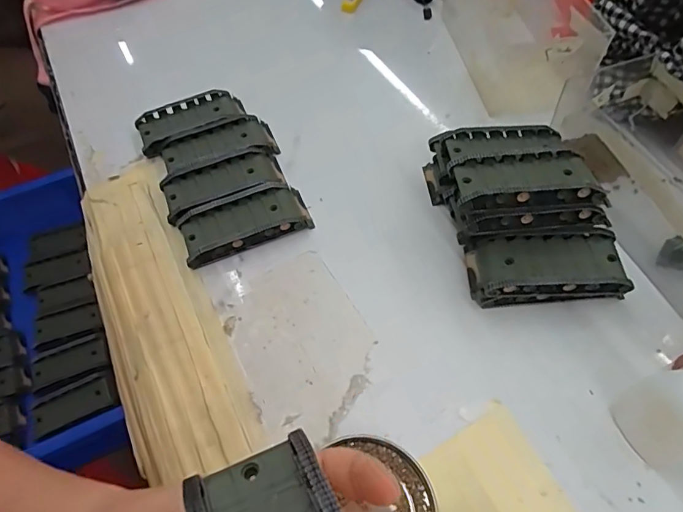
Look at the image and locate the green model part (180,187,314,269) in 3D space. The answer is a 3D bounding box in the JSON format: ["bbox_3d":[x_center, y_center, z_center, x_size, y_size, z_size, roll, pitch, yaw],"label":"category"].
[{"bbox_3d":[-0.074,-0.027,0.364,0.096,0.017,0.042,-20,58,-10],"label":"green model part"}]

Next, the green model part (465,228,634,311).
[{"bbox_3d":[0.136,0.011,0.319,0.097,0.035,0.041,-1,57,2],"label":"green model part"}]

